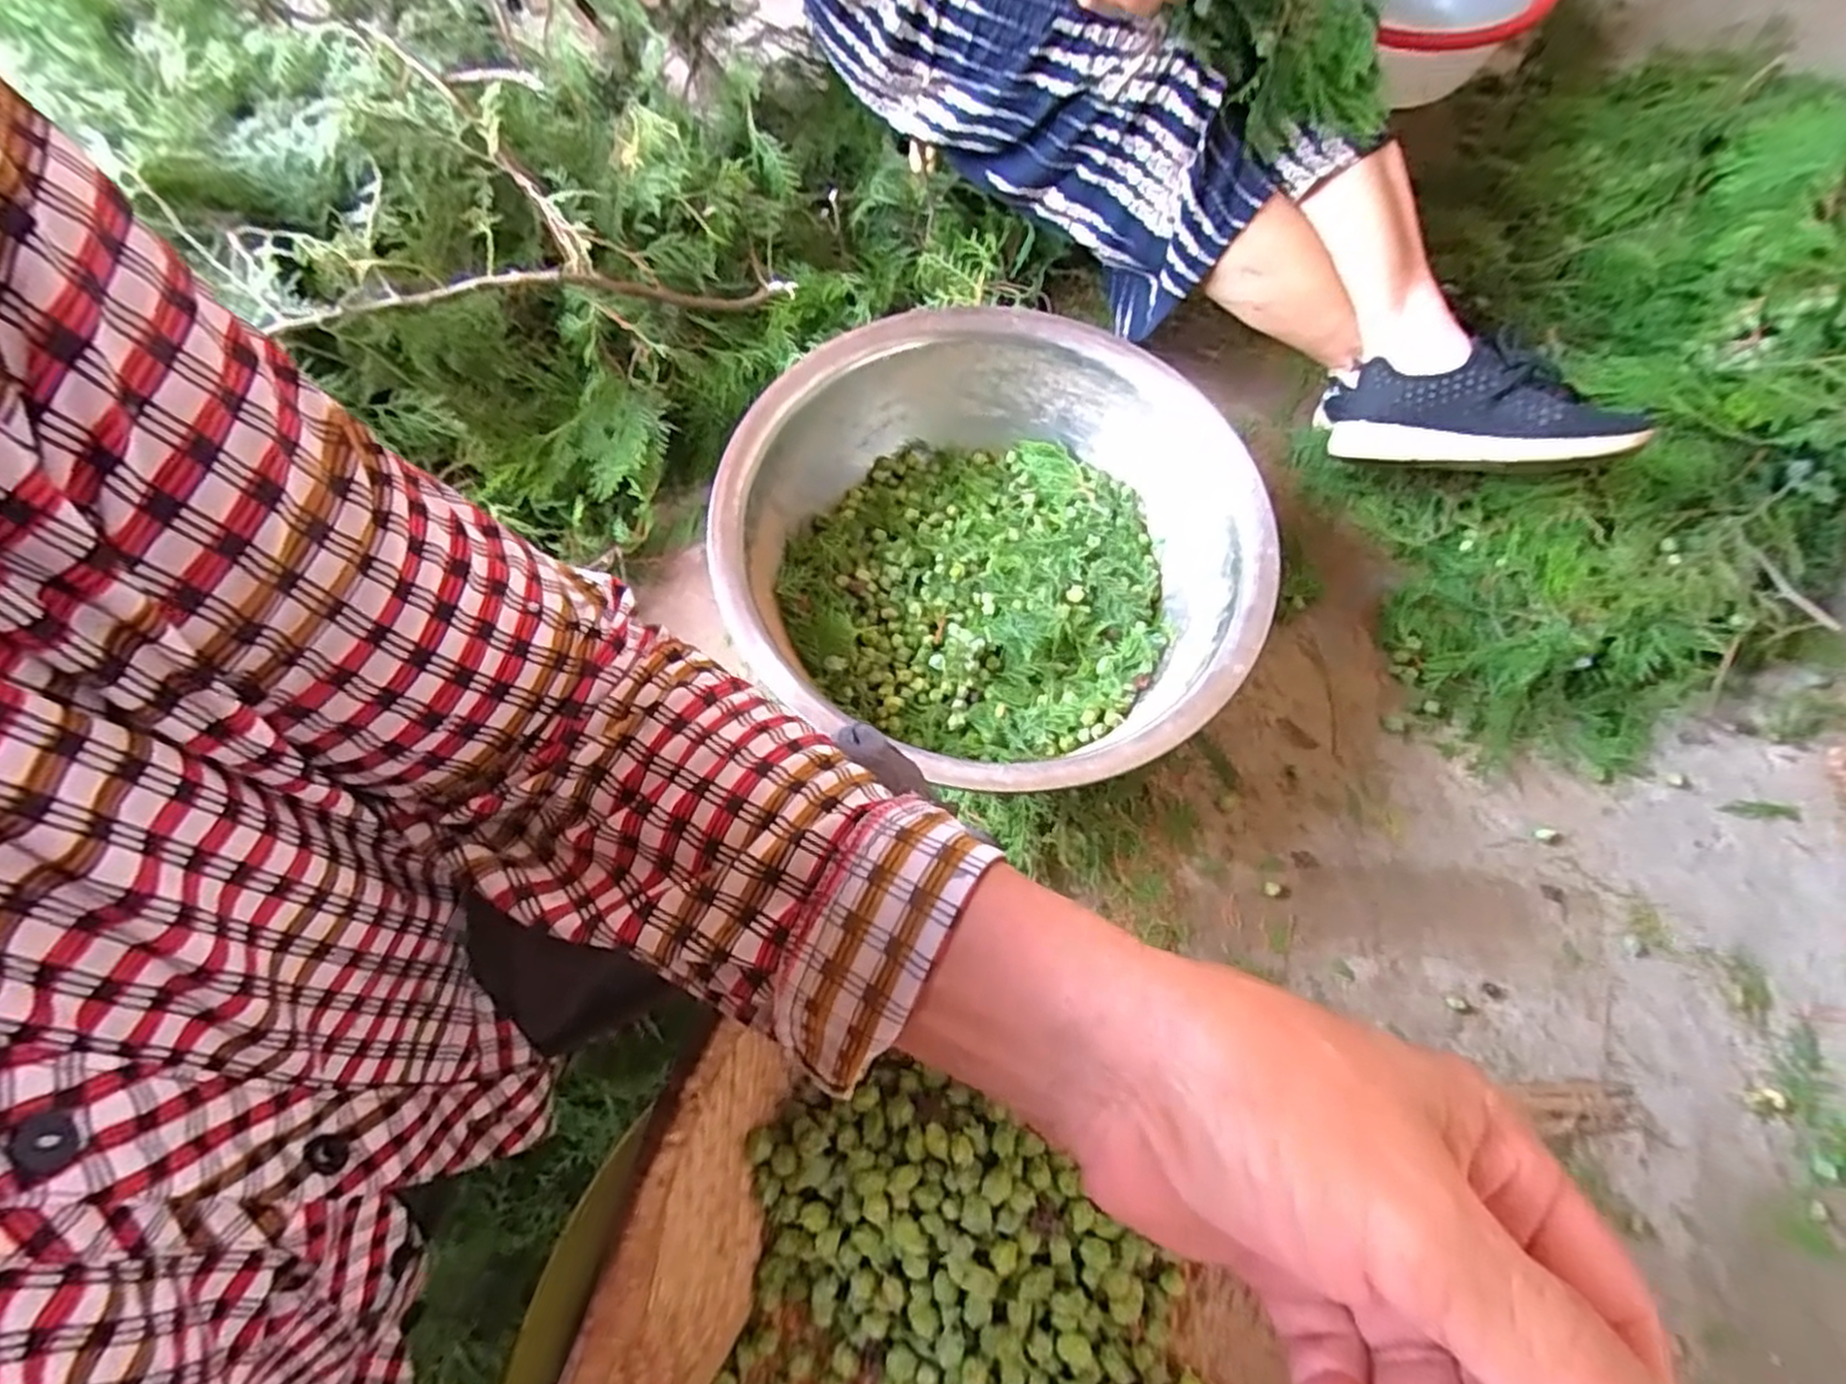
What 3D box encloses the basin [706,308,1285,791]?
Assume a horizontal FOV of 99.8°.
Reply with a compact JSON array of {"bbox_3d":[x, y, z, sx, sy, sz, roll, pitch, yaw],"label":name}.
[{"bbox_3d":[0.064,-0.142,0.696,0.458,0.144,0.413,0,68,1],"label":"basin"}]

